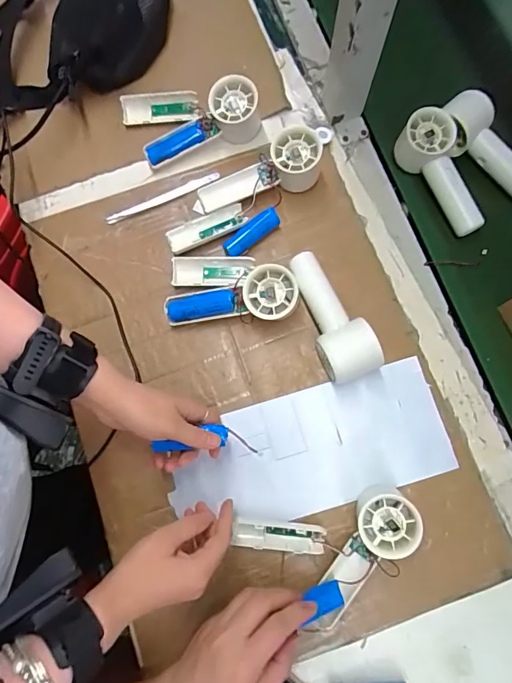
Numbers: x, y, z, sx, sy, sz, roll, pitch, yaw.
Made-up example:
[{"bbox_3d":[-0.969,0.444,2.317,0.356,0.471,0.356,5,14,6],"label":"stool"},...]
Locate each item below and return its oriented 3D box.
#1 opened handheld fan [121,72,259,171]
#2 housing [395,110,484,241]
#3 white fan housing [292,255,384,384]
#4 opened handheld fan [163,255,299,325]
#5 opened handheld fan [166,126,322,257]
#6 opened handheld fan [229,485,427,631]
[{"bbox_3d":[-0.083,-0.282,0.535,0.158,0.057,0.095,-17,78,-3],"label":"opened handheld fan"},{"bbox_3d":[0.223,-0.197,0.519,0.055,0.055,0.144,-28,79,-5],"label":"housing"},{"bbox_3d":[0.082,-0.029,0.480,0.056,0.050,0.146,-21,78,-4],"label":"white fan housing"},{"bbox_3d":[-0.029,-0.061,0.488,0.145,0.056,0.080,1,78,1],"label":"opened handheld fan"},{"bbox_3d":[-0.009,-0.166,0.522,0.207,0.051,0.087,-36,79,6],"label":"opened handheld fan"},{"bbox_3d":[0.074,0.221,0.426,0.171,0.056,0.120,-14,78,-2],"label":"opened handheld fan"}]

